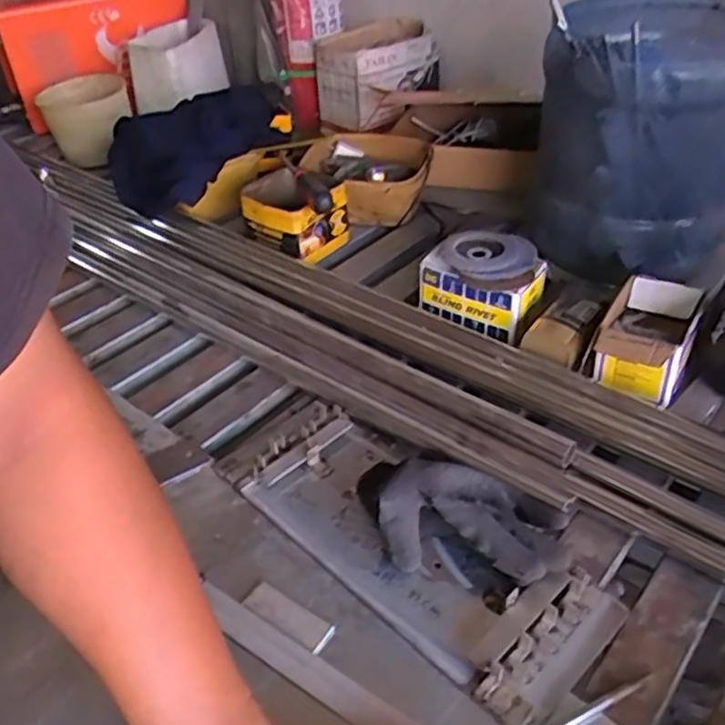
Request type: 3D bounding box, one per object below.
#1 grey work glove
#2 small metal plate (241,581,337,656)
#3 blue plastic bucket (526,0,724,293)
[{"bbox_3d":[0.078,0.124,0.583,0.180,0.055,0.095,9,40,15],"label":"grey work glove"},{"bbox_3d":[-0.059,0.198,0.546,0.072,0.005,0.027,21,44,28],"label":"small metal plate"},{"bbox_3d":[0.338,-0.266,0.864,0.247,0.293,0.241,11,40,17],"label":"blue plastic bucket"}]

